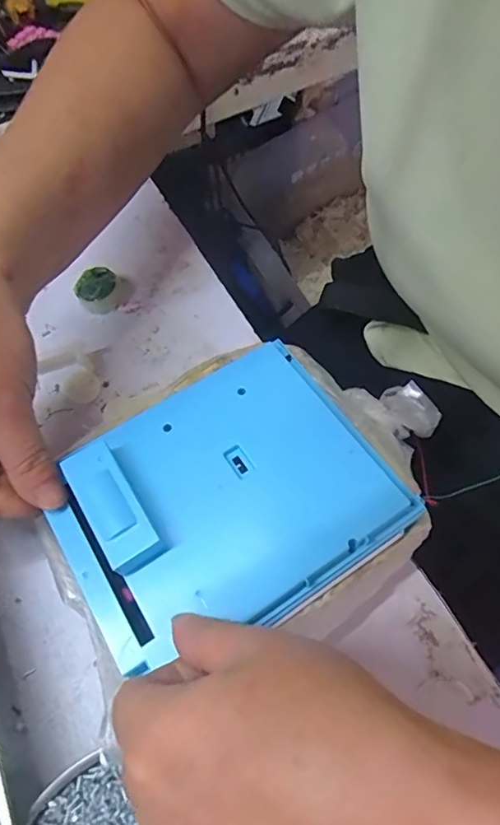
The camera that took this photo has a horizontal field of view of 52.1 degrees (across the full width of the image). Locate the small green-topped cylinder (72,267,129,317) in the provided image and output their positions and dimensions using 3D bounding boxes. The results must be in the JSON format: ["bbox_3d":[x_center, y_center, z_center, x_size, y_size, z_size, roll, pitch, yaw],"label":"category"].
[{"bbox_3d":[-0.112,-0.093,0.389,0.038,0.019,0.032,-27,64,-11],"label":"small green-topped cylinder"}]

